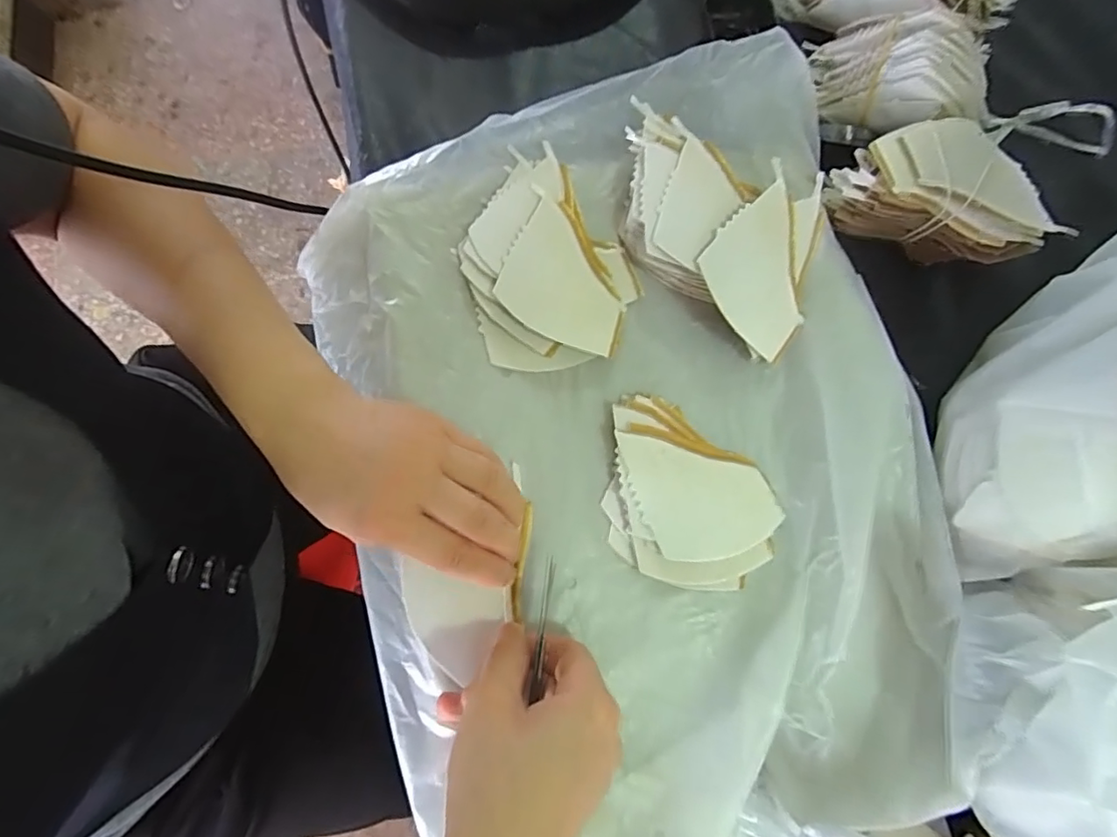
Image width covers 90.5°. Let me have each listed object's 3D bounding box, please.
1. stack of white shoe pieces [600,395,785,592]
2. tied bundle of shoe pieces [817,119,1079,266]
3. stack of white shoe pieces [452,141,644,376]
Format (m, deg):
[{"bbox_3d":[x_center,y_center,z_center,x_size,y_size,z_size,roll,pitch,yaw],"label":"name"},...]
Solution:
[{"bbox_3d":[0.075,0.041,0.310,0.094,0.013,0.100,8,77,1],"label":"stack of white shoe pieces"},{"bbox_3d":[0.248,-0.148,0.364,0.134,0.056,0.062,22,78,5],"label":"tied bundle of shoe pieces"},{"bbox_3d":[-0.009,-0.098,0.337,0.098,0.021,0.136,-19,78,-5],"label":"stack of white shoe pieces"}]

